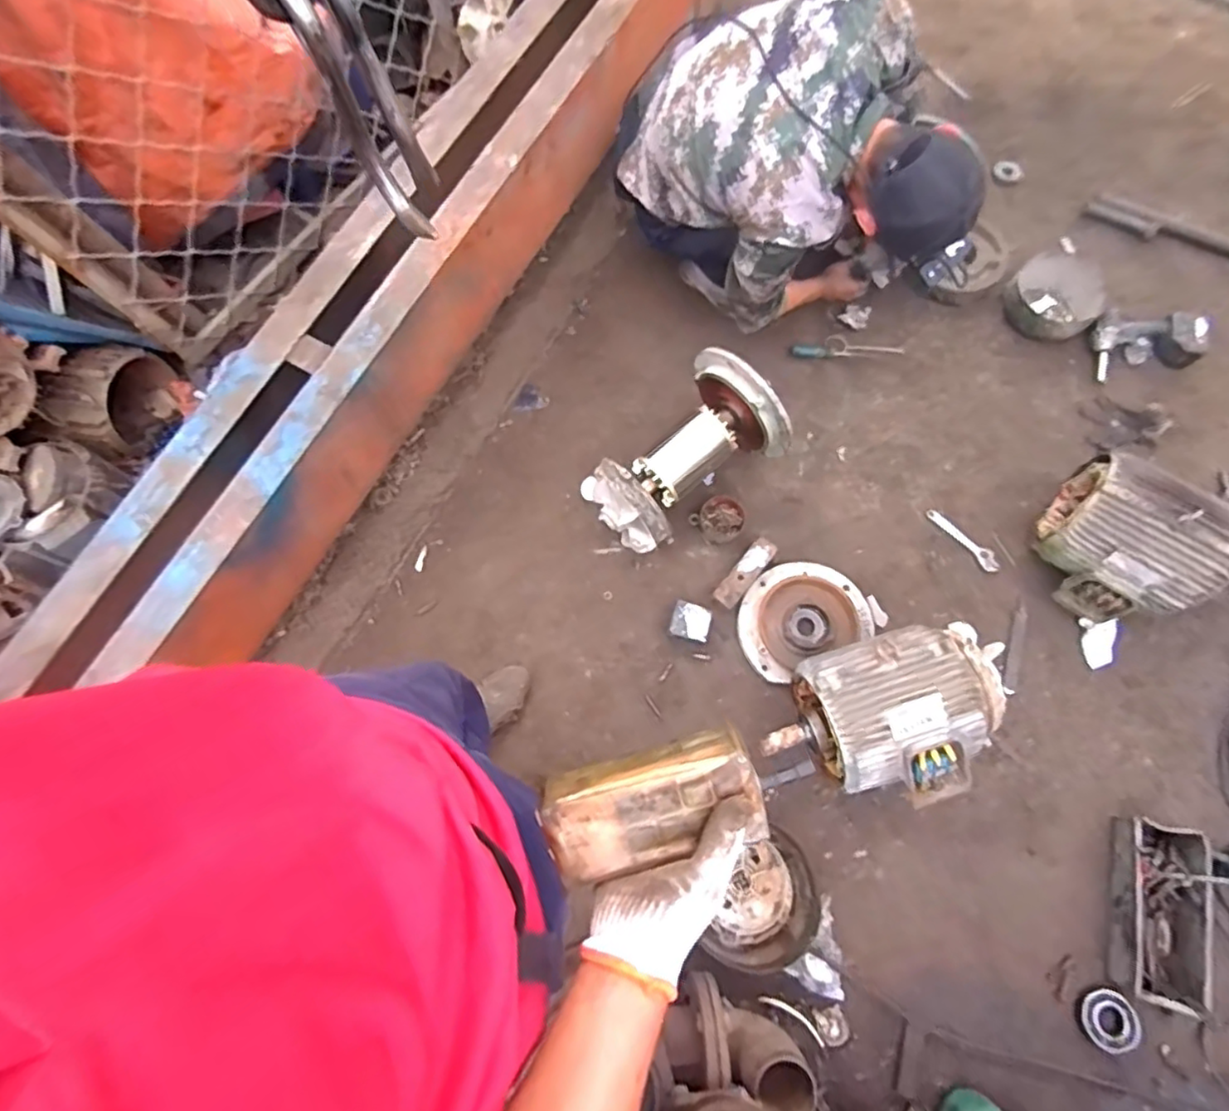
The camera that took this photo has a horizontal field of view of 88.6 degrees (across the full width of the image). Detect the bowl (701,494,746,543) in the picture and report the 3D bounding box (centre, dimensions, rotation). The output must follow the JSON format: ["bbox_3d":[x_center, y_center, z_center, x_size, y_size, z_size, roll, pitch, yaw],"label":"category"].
[{"bbox_3d":[0.255,-0.090,1.488,0.108,0.035,0.107,0,74,2],"label":"bowl"}]

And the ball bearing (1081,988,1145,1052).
[{"bbox_3d":[0.914,0.856,1.159,0.098,0.020,0.090,-33,46,-3],"label":"ball bearing"}]

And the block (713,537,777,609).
[{"bbox_3d":[0.297,0.041,1.436,0.056,0.059,0.187,38,81,12],"label":"block"}]

